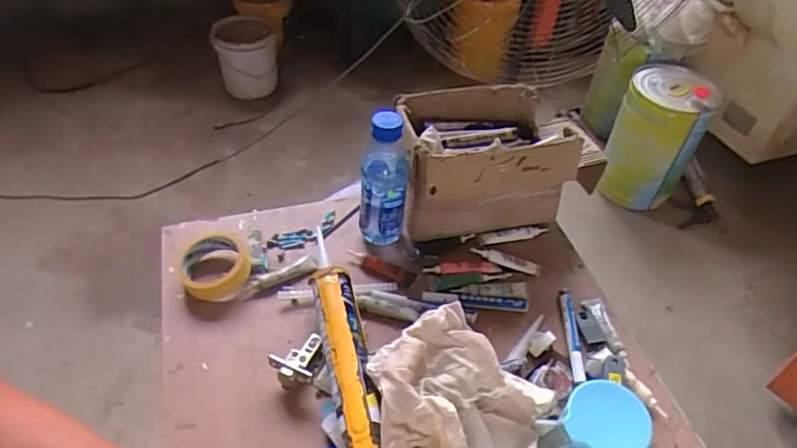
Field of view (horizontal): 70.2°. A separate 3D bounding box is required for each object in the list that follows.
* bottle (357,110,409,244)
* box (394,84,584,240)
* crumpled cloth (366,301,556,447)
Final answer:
[{"bbox_3d":[-0.020,-0.059,0.780,0.060,0.192,0.064,-1,46,-5],"label":"bottle"},{"bbox_3d":[0.124,-0.093,0.848,0.249,0.167,0.213,1,46,-4],"label":"box"},{"bbox_3d":[0.061,0.180,0.612,0.191,0.127,0.178,-11,48,-15],"label":"crumpled cloth"}]

